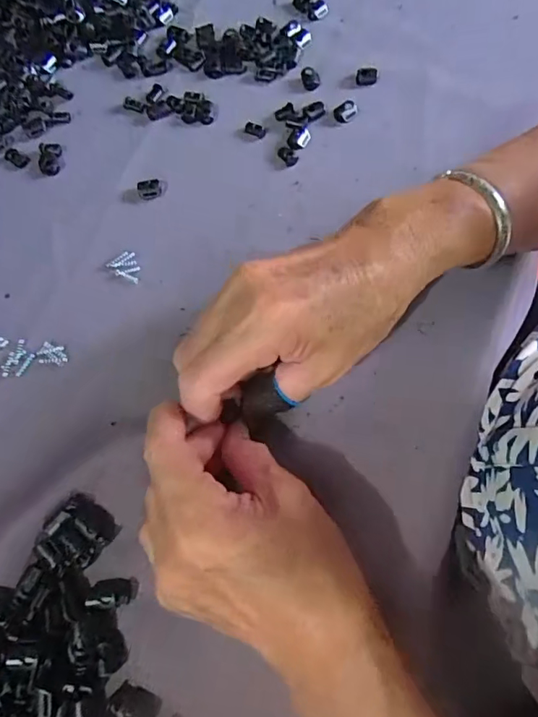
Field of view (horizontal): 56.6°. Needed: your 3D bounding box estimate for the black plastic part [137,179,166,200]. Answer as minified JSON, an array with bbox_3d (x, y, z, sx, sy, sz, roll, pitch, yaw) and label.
[{"bbox_3d":[-0.077,-0.112,0.328,0.019,0.004,0.013,-12,70,-4],"label":"black plastic part"}]

